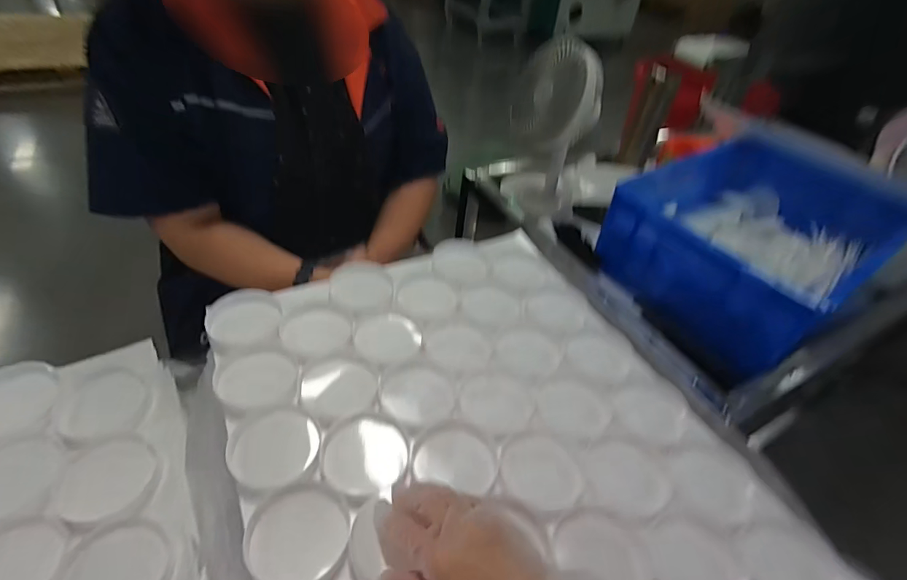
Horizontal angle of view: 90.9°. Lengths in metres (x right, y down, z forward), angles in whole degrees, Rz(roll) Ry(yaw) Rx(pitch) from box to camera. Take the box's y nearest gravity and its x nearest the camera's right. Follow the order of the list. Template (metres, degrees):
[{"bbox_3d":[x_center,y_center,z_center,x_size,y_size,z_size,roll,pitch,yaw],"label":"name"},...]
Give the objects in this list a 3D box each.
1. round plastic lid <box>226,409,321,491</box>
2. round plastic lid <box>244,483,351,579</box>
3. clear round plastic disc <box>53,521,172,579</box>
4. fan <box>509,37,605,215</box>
[{"bbox_3d":[-0.161,0.141,0.402,0.076,0.014,0.069,10,44,1],"label":"round plastic lid"},{"bbox_3d":[-0.122,0.191,0.352,0.075,0.011,0.073,4,44,-4],"label":"round plastic lid"},{"bbox_3d":[-0.266,0.220,0.349,0.073,0.012,0.074,-6,46,-15],"label":"clear round plastic disc"},{"bbox_3d":[0.166,-0.251,0.760,0.128,0.295,0.109,11,44,3],"label":"fan"}]

